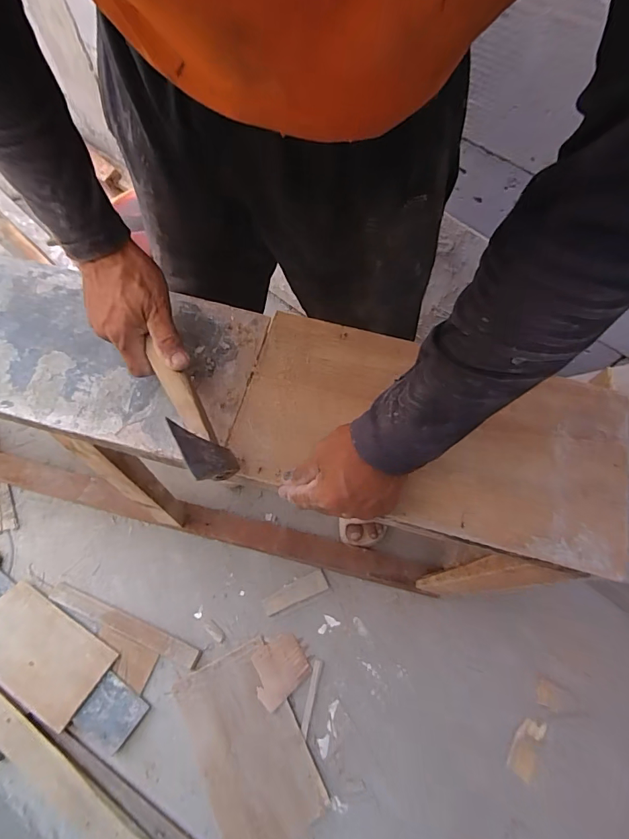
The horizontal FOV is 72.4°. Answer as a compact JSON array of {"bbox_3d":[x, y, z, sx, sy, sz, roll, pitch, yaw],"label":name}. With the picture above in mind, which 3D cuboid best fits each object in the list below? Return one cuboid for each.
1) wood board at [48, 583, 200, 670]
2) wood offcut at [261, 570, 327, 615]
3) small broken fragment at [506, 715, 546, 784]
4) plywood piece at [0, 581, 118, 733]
[{"bbox_3d":[-0.418,0.446,0.934,0.354,0.012,0.039,22,71,8],"label":"wood board"},{"bbox_3d":[-0.046,0.400,0.993,0.150,0.004,0.045,-23,71,-8],"label":"wood offcut"},{"bbox_3d":[0.439,0.672,0.890,0.056,0.020,0.118,44,56,14],"label":"small broken fragment"},{"bbox_3d":[-0.578,0.479,0.894,0.283,0.017,0.154,32,49,8],"label":"plywood piece"}]

